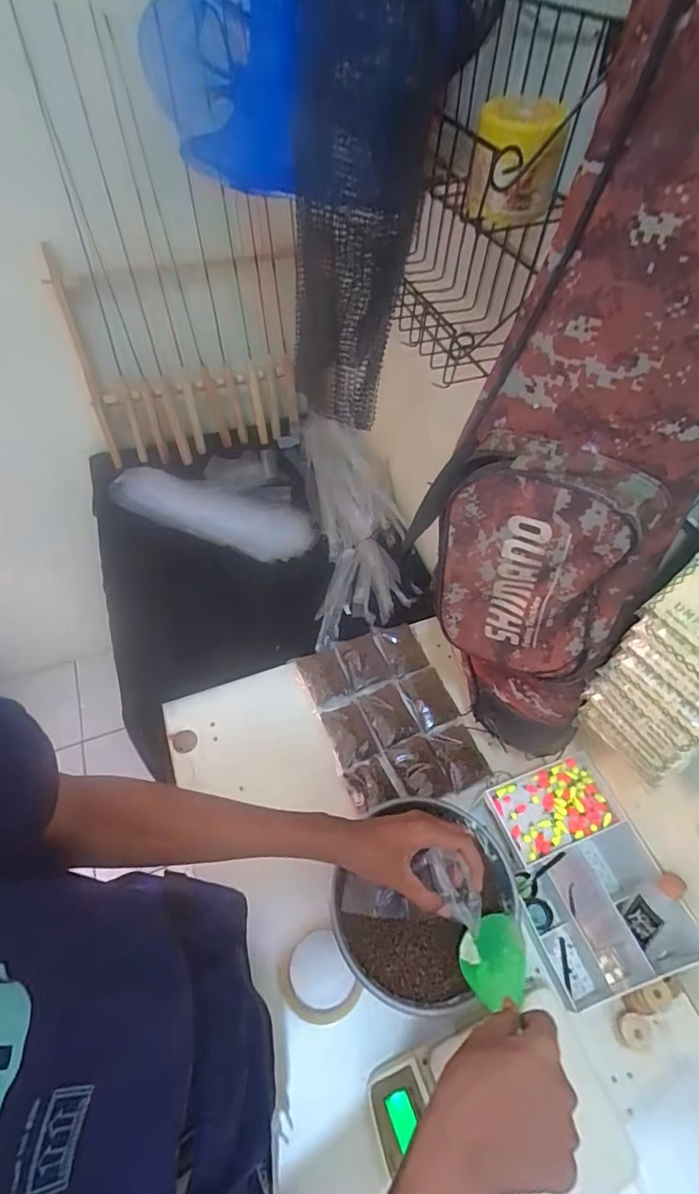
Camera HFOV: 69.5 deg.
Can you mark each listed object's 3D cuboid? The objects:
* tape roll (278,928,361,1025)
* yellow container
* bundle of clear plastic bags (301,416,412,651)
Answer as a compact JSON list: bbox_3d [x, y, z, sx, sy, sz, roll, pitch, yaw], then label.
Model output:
[{"bbox_3d":[-0.037,0.430,0.564,0.078,0.018,0.087,-32,62,-22],"label":"tape roll"},{"bbox_3d":[0.125,-0.323,0.375,0.065,0.076,0.055,12,55,5],"label":"yellow container"},{"bbox_3d":[0.012,-0.156,0.906,0.159,0.121,0.477,-3,55,-5],"label":"bundle of clear plastic bags"}]

